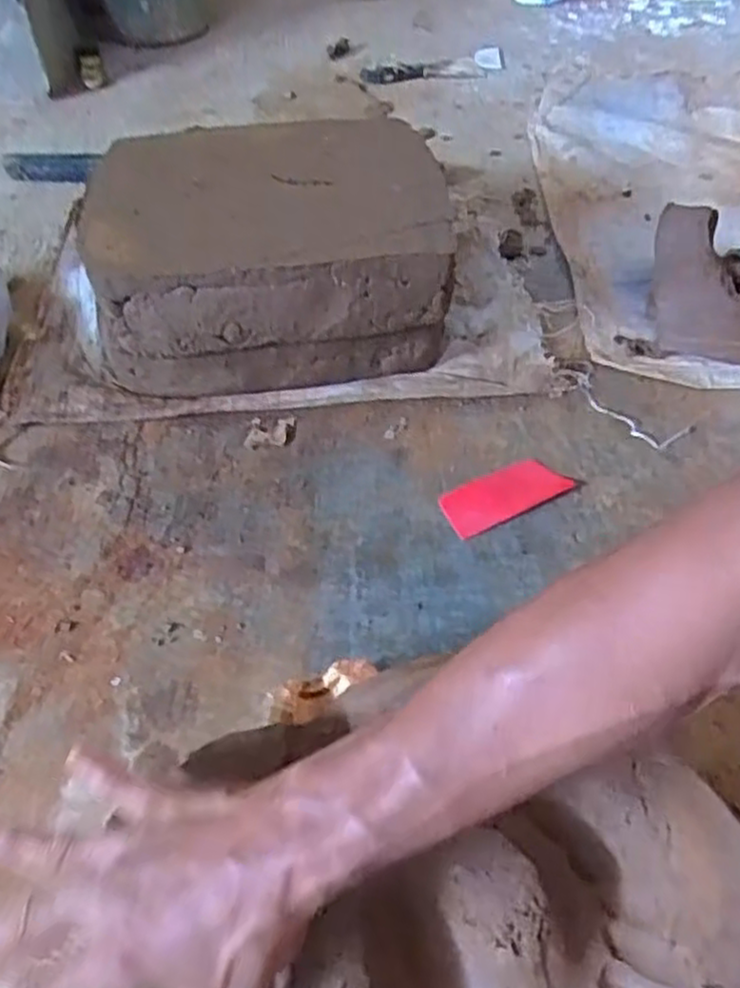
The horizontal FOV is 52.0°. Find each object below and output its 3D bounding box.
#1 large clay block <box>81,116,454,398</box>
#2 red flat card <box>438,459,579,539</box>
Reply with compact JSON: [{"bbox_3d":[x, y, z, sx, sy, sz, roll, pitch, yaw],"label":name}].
[{"bbox_3d":[-0.089,-0.212,0.715,0.295,0.169,0.219,-4,50,-4],"label":"large clay block"},{"bbox_3d":[0.115,0.000,0.638,0.109,0.005,0.046,-24,61,-13],"label":"red flat card"}]

